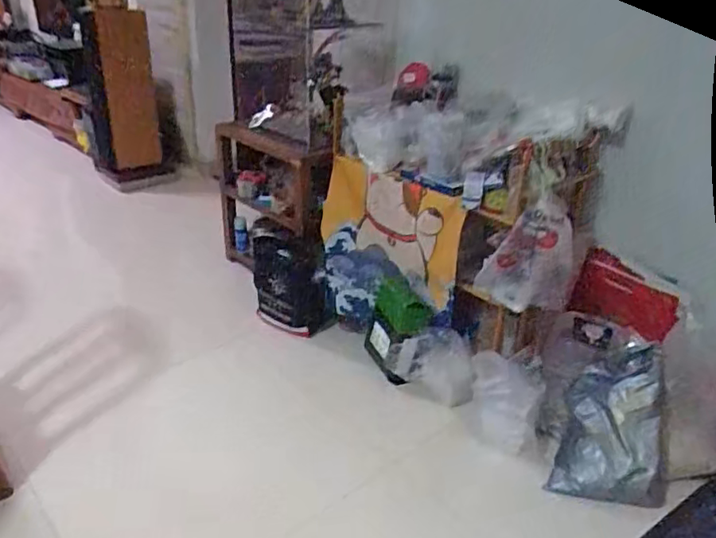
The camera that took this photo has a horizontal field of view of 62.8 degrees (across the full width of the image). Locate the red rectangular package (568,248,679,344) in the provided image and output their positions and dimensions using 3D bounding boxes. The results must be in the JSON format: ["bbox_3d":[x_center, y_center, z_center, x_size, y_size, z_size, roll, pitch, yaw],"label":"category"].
[{"bbox_3d":[0.733,0.077,1.613,0.255,0.172,0.085,25,35,34],"label":"red rectangular package"}]

